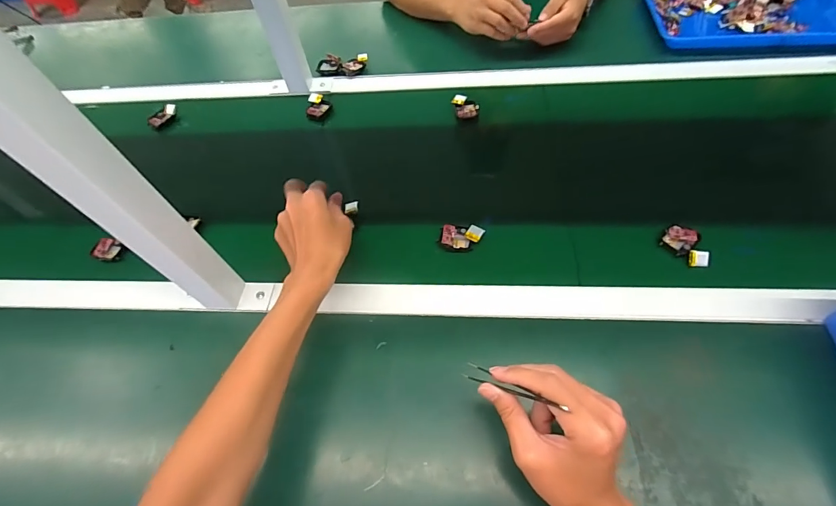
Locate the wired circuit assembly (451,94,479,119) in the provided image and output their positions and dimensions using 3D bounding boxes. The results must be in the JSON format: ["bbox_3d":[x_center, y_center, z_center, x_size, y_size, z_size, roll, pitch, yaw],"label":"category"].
[{"bbox_3d":[0.080,-0.247,0.655,0.045,0.021,0.033,8,58,9],"label":"wired circuit assembly"}]

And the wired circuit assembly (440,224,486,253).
[{"bbox_3d":[0.058,-0.021,0.515,0.055,0.013,0.037,9,58,9],"label":"wired circuit assembly"}]

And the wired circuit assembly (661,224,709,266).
[{"bbox_3d":[0.337,-0.011,0.483,0.055,0.013,0.044,33,65,22],"label":"wired circuit assembly"}]

